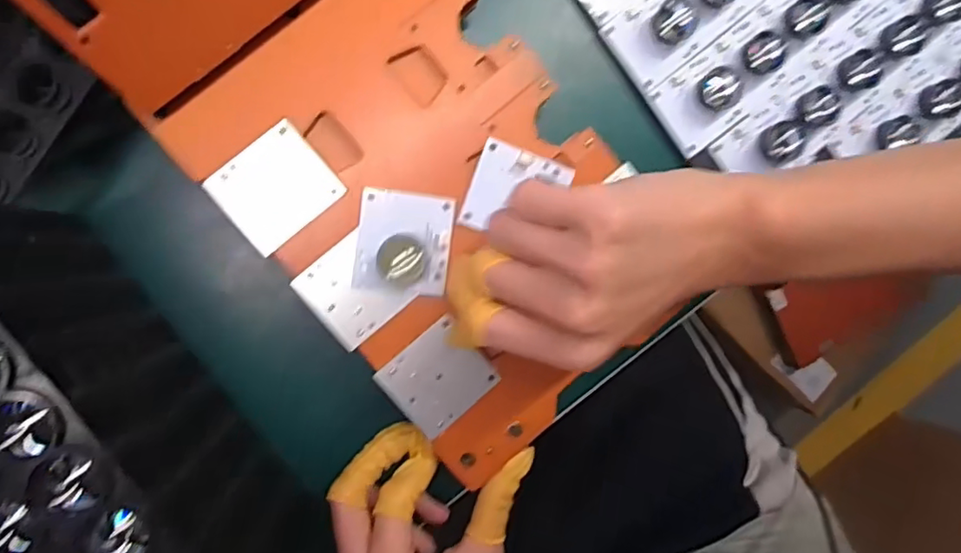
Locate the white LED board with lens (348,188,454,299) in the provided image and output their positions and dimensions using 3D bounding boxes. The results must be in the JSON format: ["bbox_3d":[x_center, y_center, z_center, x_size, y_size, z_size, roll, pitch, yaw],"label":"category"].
[{"bbox_3d":[-0.036,-0.016,0.280,0.045,0.014,0.048,6,92,-8],"label":"white LED board with lens"}]

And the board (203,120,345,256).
[{"bbox_3d":[-0.096,-0.042,0.276,0.050,0.004,0.044,-40,97,-4],"label":"board"}]

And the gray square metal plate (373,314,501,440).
[{"bbox_3d":[-0.021,0.051,0.292,0.046,0.004,0.043,-42,98,-4],"label":"gray square metal plate"}]

